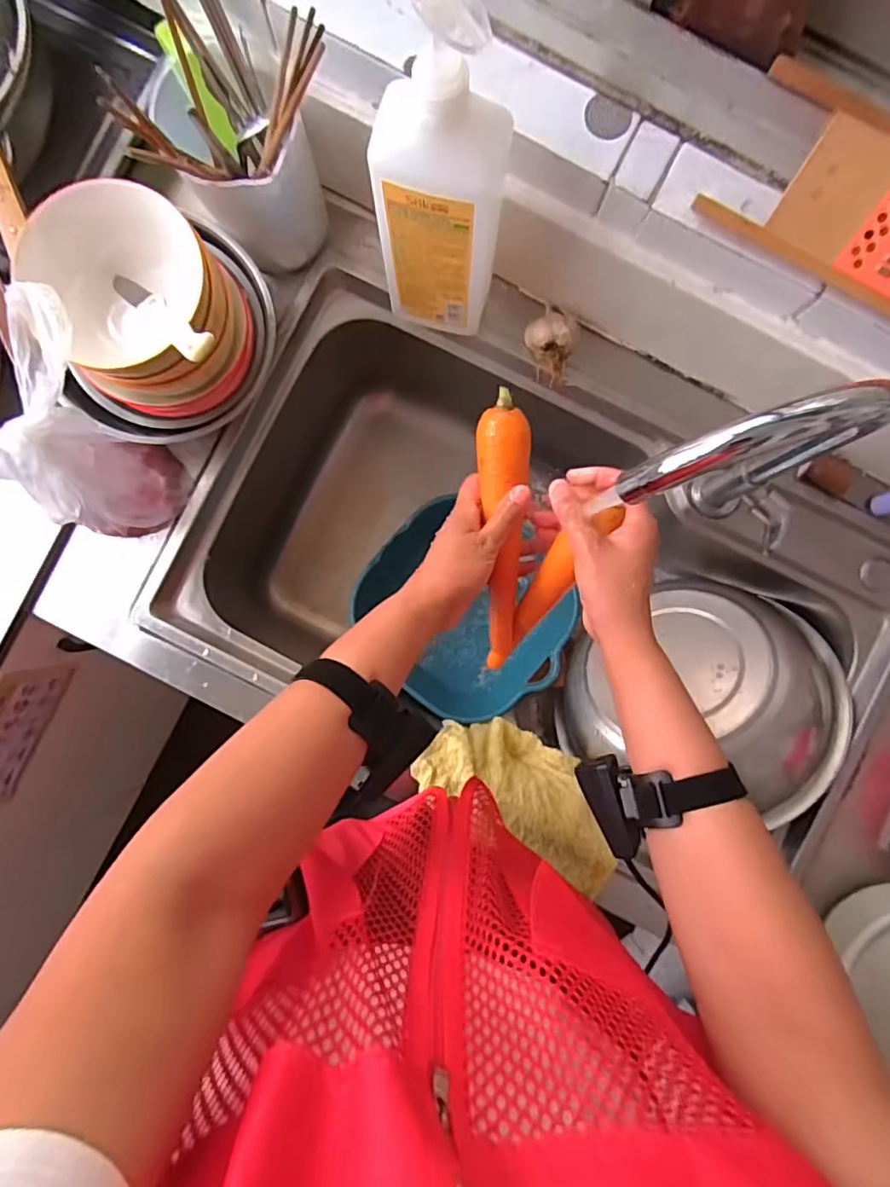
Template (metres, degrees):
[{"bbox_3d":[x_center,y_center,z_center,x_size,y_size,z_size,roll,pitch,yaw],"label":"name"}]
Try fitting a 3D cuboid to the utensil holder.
[{"bbox_3d":[-0.178,-0.393,0.540,0.118,0.141,0.120,0,90,-3],"label":"utensil holder"}]

